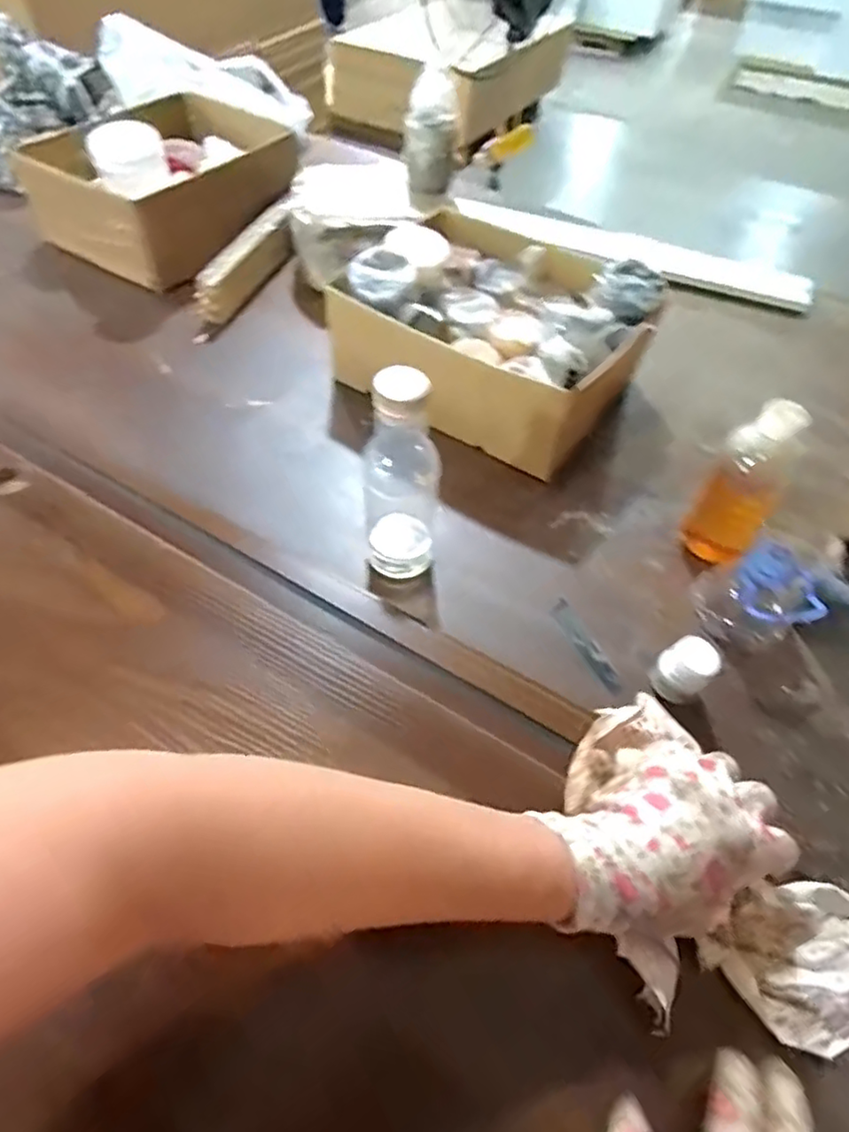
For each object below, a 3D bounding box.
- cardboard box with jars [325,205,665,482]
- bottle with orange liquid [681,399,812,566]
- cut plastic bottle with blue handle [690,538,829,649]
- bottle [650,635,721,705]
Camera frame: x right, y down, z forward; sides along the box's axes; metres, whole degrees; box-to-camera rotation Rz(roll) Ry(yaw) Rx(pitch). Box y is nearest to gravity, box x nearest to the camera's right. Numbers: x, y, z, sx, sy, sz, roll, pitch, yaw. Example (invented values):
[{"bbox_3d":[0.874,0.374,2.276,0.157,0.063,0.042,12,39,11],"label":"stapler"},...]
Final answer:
[{"bbox_3d":[0.083,-0.271,0.735,0.319,0.151,0.241,33,61,20],"label":"cardboard box with jars"},{"bbox_3d":[0.289,-0.063,0.574,0.062,0.180,0.051,25,58,16],"label":"bottle with orange liquid"},{"bbox_3d":[0.309,0.023,0.573,0.091,0.086,0.081,7,55,4],"label":"cut plastic bottle with blue handle"},{"bbox_3d":[0.220,0.091,0.536,0.040,0.055,0.041,0,55,0],"label":"bottle"}]

